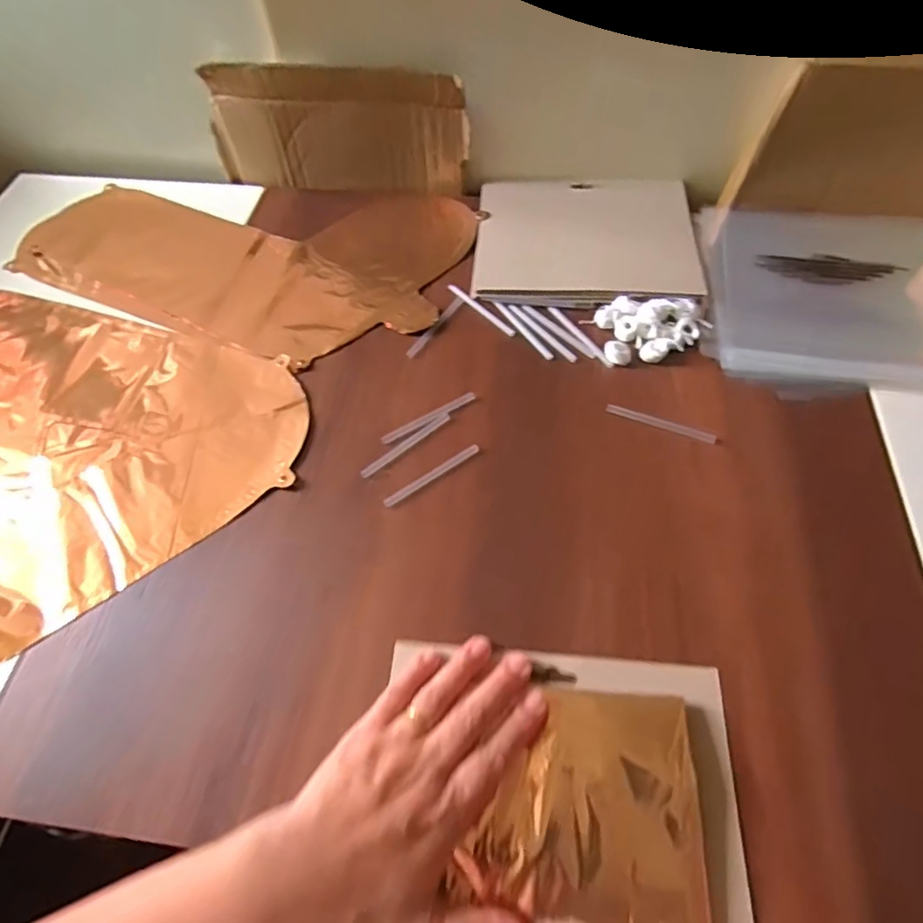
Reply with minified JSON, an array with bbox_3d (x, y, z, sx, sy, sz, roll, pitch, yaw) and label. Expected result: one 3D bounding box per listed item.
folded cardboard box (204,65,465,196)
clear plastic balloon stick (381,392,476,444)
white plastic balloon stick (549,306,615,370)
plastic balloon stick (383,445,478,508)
[{"bbox_3d":[-0.123,-0.317,0.550,0.252,0.115,0.031,4,58,5],"label":"folded cardboard box"},{"bbox_3d":[-0.025,-0.034,0.443,0.080,0.004,0.008,-28,61,-14],"label":"clear plastic balloon stick"},{"bbox_3d":[0.100,-0.106,0.484,0.008,0.004,0.081,-29,61,-15],"label":"white plastic balloon stick"},{"bbox_3d":[-0.021,0.010,0.418,0.080,0.004,0.008,-33,62,-17],"label":"plastic balloon stick"}]

